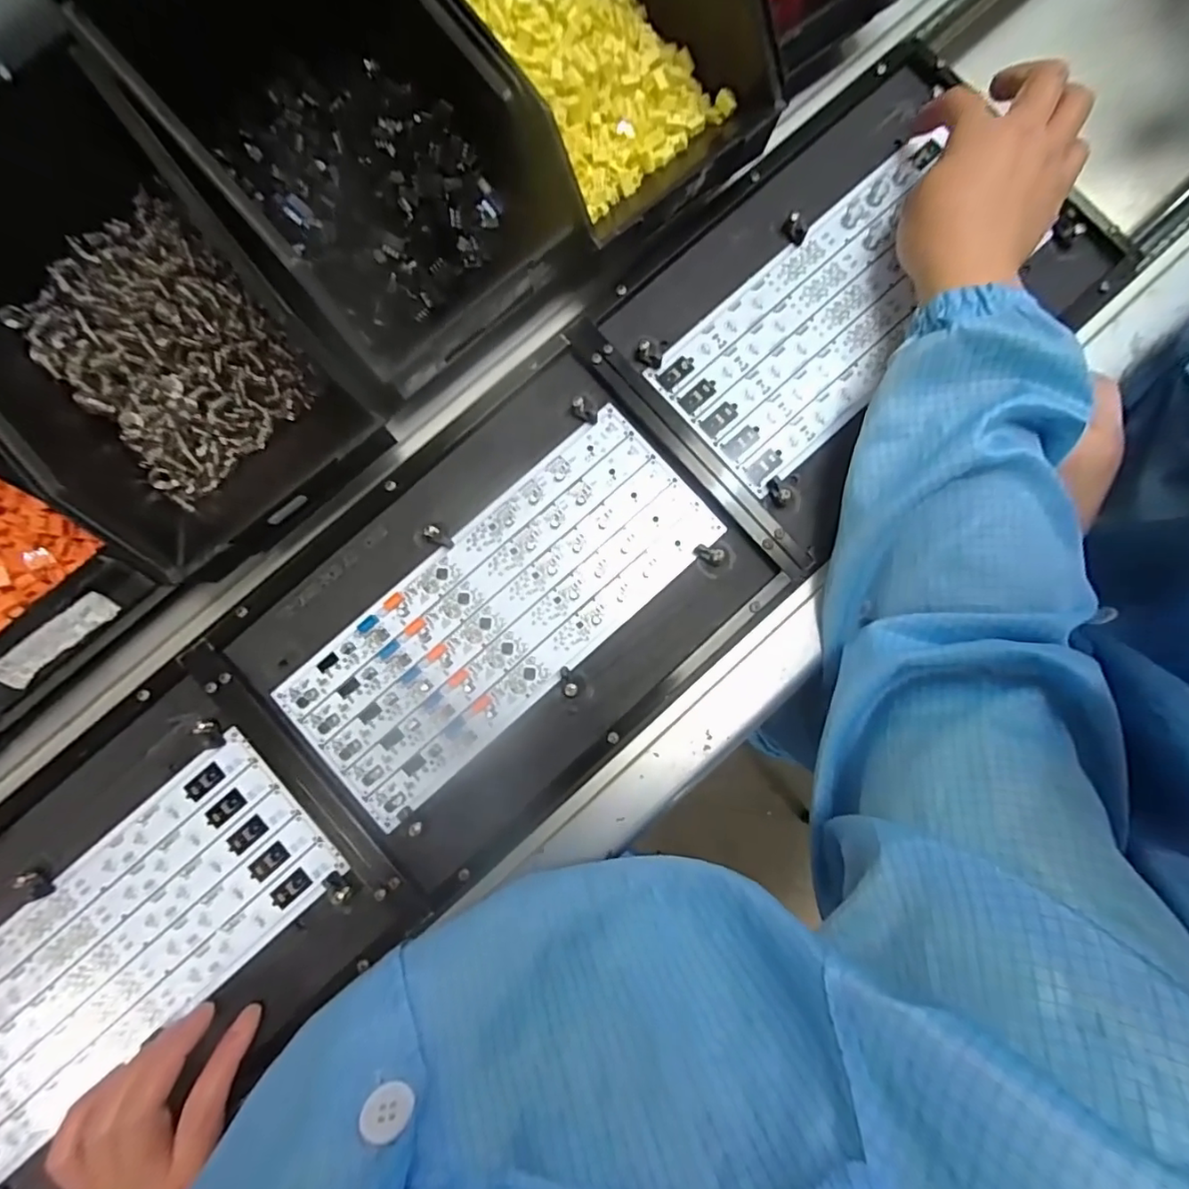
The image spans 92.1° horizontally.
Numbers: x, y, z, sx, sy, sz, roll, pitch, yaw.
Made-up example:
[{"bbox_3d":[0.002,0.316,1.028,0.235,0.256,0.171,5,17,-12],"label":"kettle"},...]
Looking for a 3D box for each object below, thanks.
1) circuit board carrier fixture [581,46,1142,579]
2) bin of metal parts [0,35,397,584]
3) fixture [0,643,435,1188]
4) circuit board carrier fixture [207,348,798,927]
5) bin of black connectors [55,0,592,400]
[{"bbox_3d":[0.179,-0.203,0.395,0.314,0.012,0.221,-41,86,-3],"label":"circuit board carrier fixture"},{"bbox_3d":[-0.247,-0.135,0.328,0.163,0.138,0.222,-44,81,-3],"label":"bin of metal parts"},{"bbox_3d":[-0.298,0.222,0.358,0.325,0.013,0.224,-42,86,-3],"label":"fixture"},{"bbox_3d":[-0.060,0.016,0.379,0.317,0.011,0.222,-42,86,-3],"label":"circuit board carrier fixture"},{"bbox_3d":[-0.142,-0.260,0.323,0.159,0.104,0.243,-39,81,-2],"label":"bin of black connectors"}]

